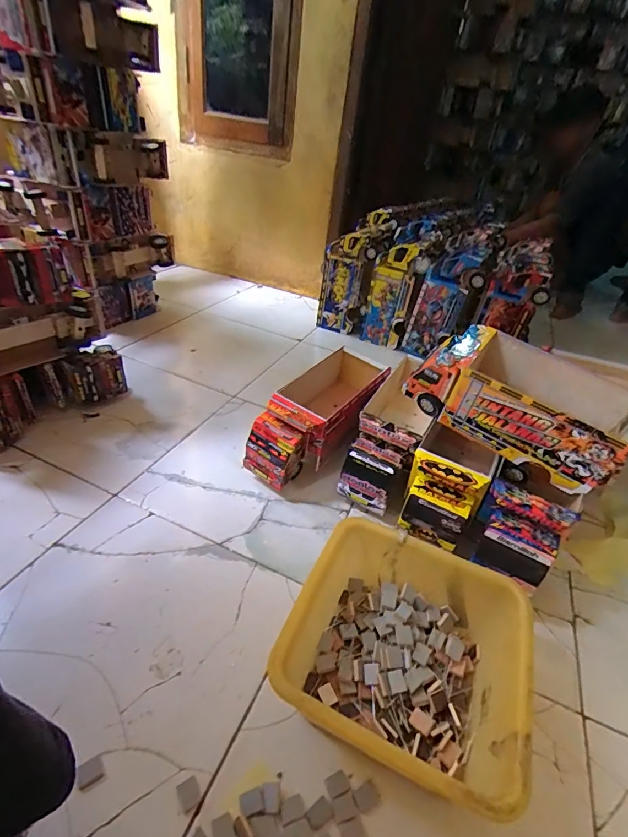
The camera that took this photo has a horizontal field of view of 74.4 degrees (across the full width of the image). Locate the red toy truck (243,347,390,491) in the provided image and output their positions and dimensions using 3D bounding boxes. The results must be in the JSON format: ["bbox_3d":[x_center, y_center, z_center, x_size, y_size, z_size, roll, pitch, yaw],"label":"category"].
[{"bbox_3d":[0.021,-0.002,0.875,0.141,0.160,0.345,29,40,26],"label":"red toy truck"}]

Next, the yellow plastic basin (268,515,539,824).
[{"bbox_3d":[0.111,0.292,0.523,0.267,0.113,0.264,20,37,16],"label":"yellow plastic basin"}]

